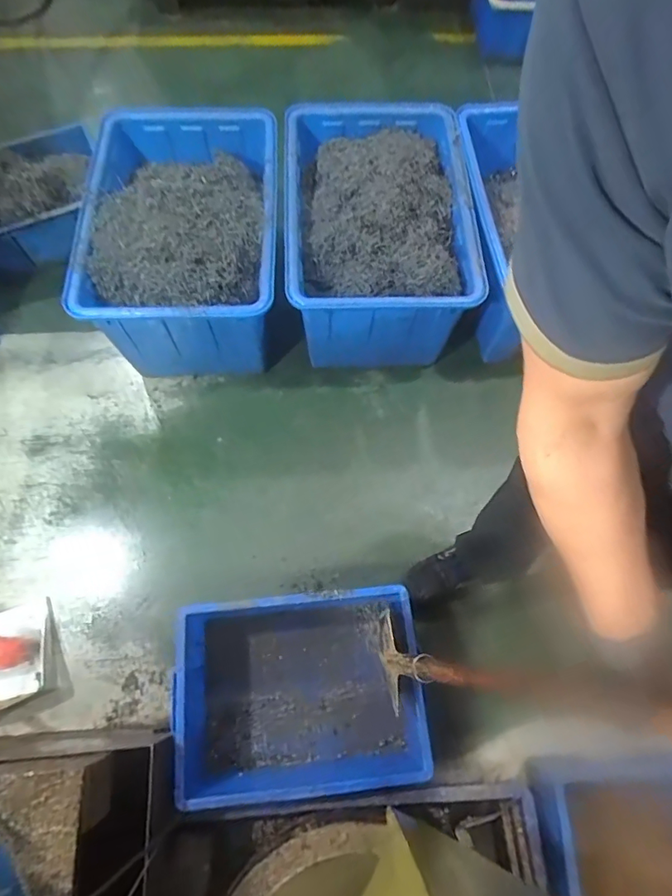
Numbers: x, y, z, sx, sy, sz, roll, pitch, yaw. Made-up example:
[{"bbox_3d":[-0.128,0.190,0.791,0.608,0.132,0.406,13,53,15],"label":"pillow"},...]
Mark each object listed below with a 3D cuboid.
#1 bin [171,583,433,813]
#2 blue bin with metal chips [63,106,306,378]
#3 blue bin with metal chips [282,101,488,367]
[{"bbox_3d":[-0.072,0.509,1.050,0.489,0.190,0.363,-5,69,-3],"label":"bin"},{"bbox_3d":[-0.378,-0.567,1.343,0.505,0.331,0.673,-3,69,-3],"label":"blue bin with metal chips"},{"bbox_3d":[0.106,-0.595,1.374,0.477,0.338,0.682,-1,69,-2],"label":"blue bin with metal chips"}]

